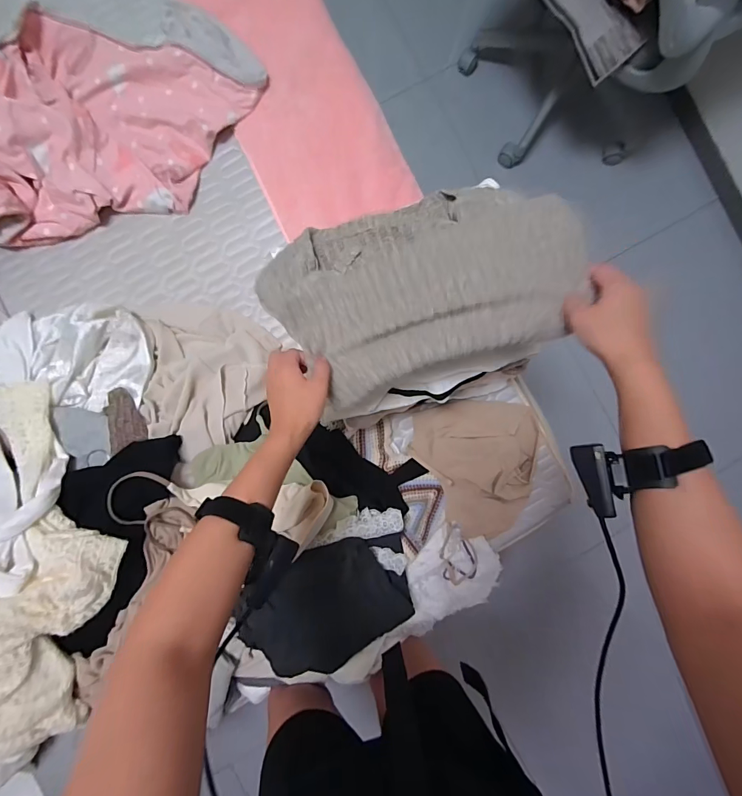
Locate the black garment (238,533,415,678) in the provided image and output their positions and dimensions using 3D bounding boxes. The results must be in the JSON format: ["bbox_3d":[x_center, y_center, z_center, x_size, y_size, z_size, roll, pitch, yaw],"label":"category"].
[{"bbox_3d":[-0.067,0.346,0.664,0.296,0.075,0.194,-30,91,-3],"label":"black garment"}]

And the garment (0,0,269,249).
[{"bbox_3d":[-0.642,-0.501,0.704,0.868,0.093,0.418,-3,89,-3],"label":"garment"}]

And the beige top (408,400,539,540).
[{"bbox_3d":[0.204,0.137,0.769,0.253,0.060,0.266,5,89,-3],"label":"beige top"}]

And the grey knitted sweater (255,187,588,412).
[{"bbox_3d":[0.053,-0.133,0.461,0.336,0.107,0.216,-19,90,-3],"label":"grey knitted sweater"}]

